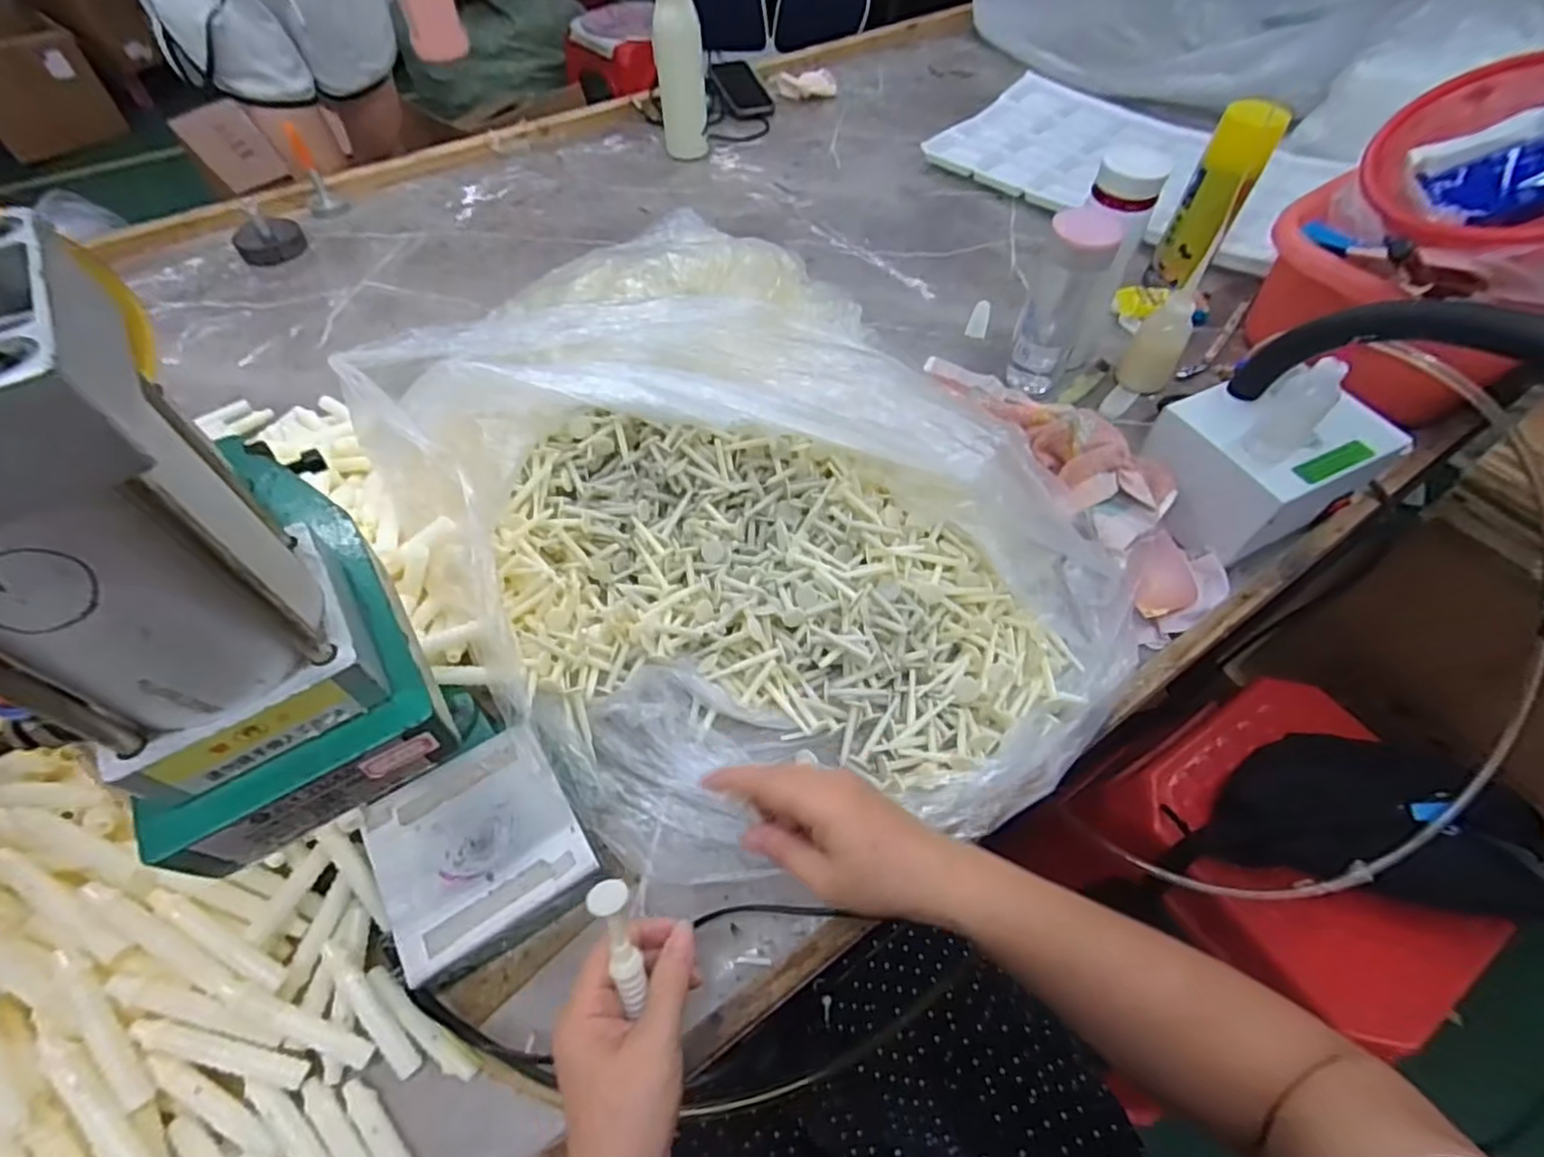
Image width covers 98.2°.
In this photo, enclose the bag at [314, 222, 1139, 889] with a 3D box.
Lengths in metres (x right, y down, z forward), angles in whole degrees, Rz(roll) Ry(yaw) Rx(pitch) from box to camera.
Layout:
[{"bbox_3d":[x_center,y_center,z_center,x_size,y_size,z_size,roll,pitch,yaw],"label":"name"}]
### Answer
[{"bbox_3d":[-0.023,-0.056,0.555,0.432,0.146,0.562,-27,60,-18],"label":"bag"}]

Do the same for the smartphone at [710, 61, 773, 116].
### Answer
[{"bbox_3d":[-0.052,-0.850,1.159,0.083,0.006,0.149,-18,70,-13],"label":"smartphone"}]

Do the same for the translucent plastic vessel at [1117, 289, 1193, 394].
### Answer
[{"bbox_3d":[0.416,-0.253,0.721,0.056,0.099,0.046,27,60,17],"label":"translucent plastic vessel"}]

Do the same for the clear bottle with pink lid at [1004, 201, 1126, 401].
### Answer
[{"bbox_3d":[0.295,-0.282,0.685,0.064,0.186,0.066,21,58,13],"label":"clear bottle with pink lid"}]

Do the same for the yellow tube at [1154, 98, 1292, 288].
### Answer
[{"bbox_3d":[0.502,-0.431,0.761,0.060,0.177,0.061,27,60,17],"label":"yellow tube"}]

